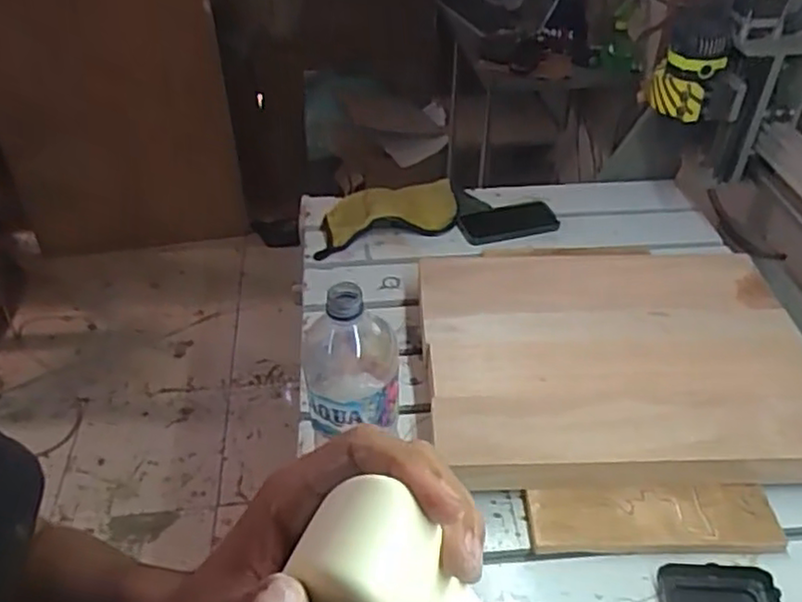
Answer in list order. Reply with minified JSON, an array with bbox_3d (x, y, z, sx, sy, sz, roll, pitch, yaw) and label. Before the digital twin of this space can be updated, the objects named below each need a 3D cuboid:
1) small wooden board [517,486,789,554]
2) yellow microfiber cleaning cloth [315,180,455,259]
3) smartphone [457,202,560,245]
[{"bbox_3d":[0.270,0.234,0.742,0.262,0.019,0.074,-1,40,0],"label":"small wooden board"},{"bbox_3d":[-0.028,-0.146,1.174,0.260,0.049,0.116,-12,42,-13],"label":"yellow microfiber cleaning cloth"},{"bbox_3d":[0.183,-0.135,1.174,0.163,0.009,0.080,-11,41,-12],"label":"smartphone"}]

